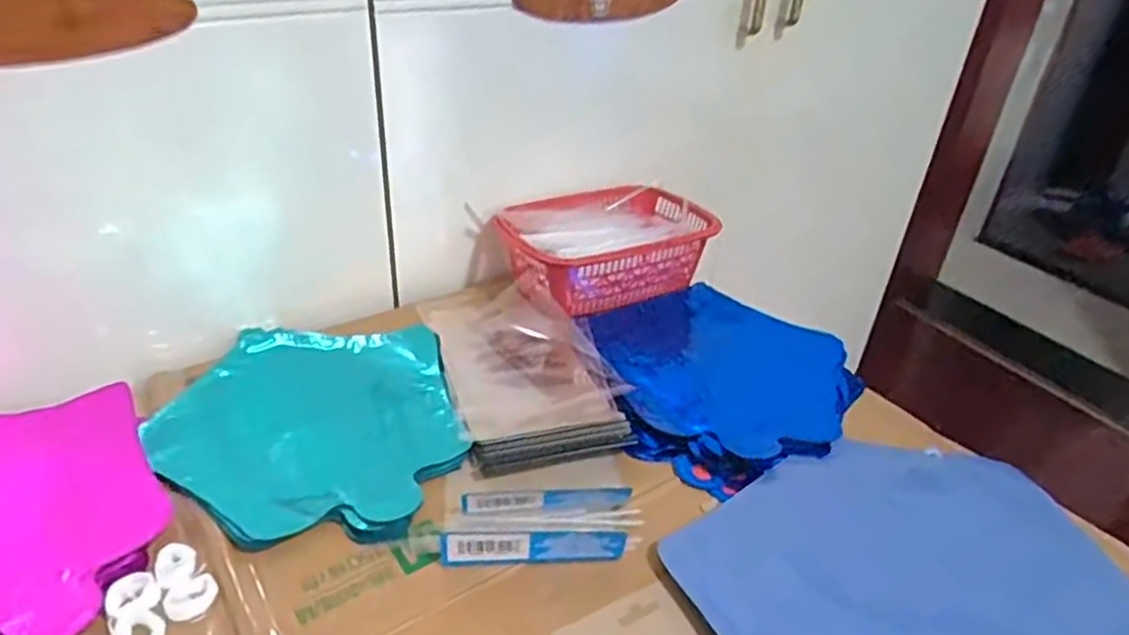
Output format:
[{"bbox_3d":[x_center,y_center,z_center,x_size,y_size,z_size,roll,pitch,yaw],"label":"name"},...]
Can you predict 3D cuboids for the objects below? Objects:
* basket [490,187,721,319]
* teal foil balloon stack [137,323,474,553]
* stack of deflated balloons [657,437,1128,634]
[{"bbox_3d":[0.039,-0.075,0.748,0.217,0.060,0.136,-18,40,-30],"label":"basket"},{"bbox_3d":[-0.189,0.074,0.541,0.218,0.015,0.223,0,34,-8],"label":"teal foil balloon stack"},{"bbox_3d":[0.218,0.175,0.441,0.308,0.015,0.246,-20,41,-33],"label":"stack of deflated balloons"}]

